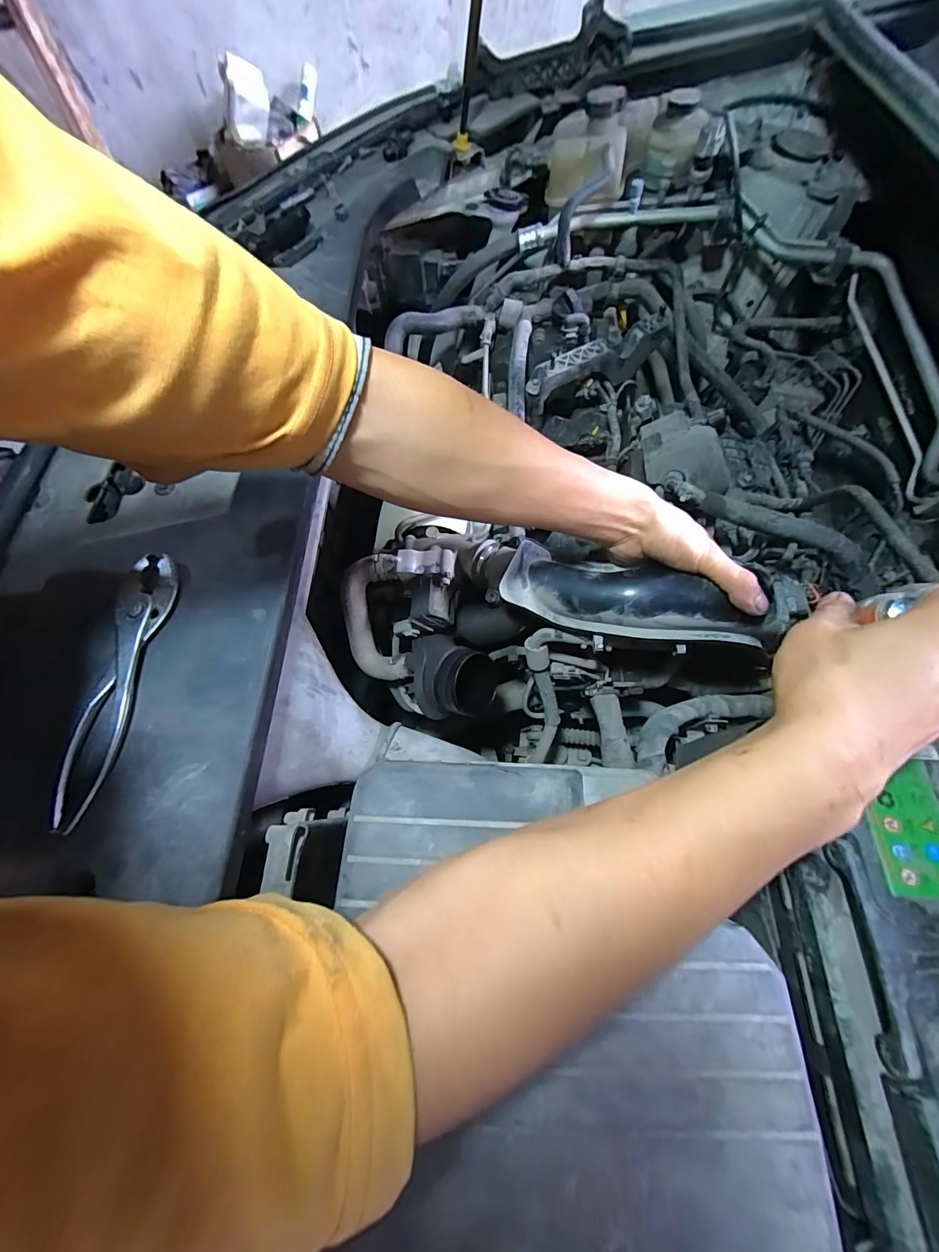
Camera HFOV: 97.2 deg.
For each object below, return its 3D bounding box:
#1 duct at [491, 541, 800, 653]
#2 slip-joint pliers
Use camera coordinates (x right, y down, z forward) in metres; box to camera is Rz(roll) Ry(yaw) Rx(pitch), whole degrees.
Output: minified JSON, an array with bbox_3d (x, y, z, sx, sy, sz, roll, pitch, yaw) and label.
[{"bbox_3d":[0.150,-0.023,0.372,0.236,0.060,0.069,11,68,13],"label":"duct"},{"bbox_3d":[-0.254,0.037,0.294,0.036,0.015,0.190,5,68,3],"label":"slip-joint pliers"}]

